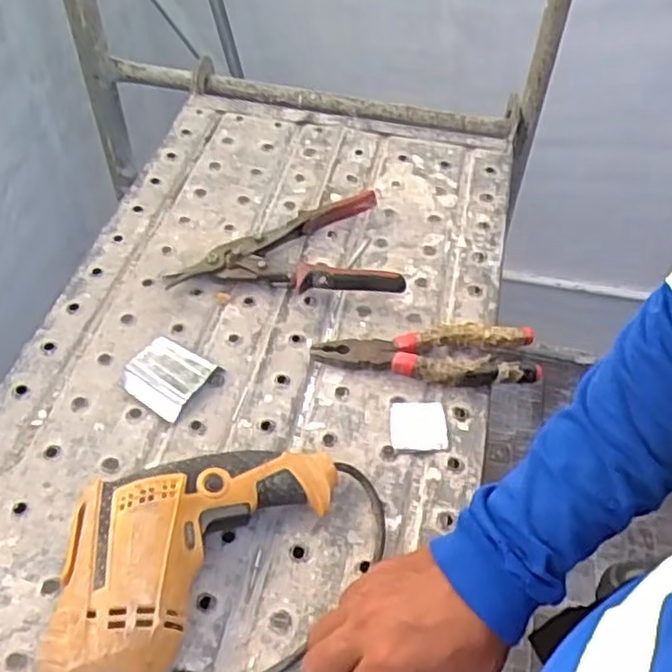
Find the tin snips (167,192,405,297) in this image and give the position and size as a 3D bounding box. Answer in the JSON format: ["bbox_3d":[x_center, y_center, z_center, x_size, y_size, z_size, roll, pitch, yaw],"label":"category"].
[{"bbox_3d":[-0.046,-0.099,0.712,0.225,0.035,0.145,5,49,2],"label":"tin snips"}]

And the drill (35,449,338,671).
[{"bbox_3d":[-0.117,0.154,0.469,0.133,0.067,0.256,28,54,20],"label":"drill"}]

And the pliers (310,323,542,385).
[{"bbox_3d":[0.078,0.015,0.623,0.191,0.029,0.055,3,49,0],"label":"pliers"}]

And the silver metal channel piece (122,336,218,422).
[{"bbox_3d":[-0.144,0.034,0.602,0.061,0.020,0.058,27,53,20],"label":"silver metal channel piece"}]

